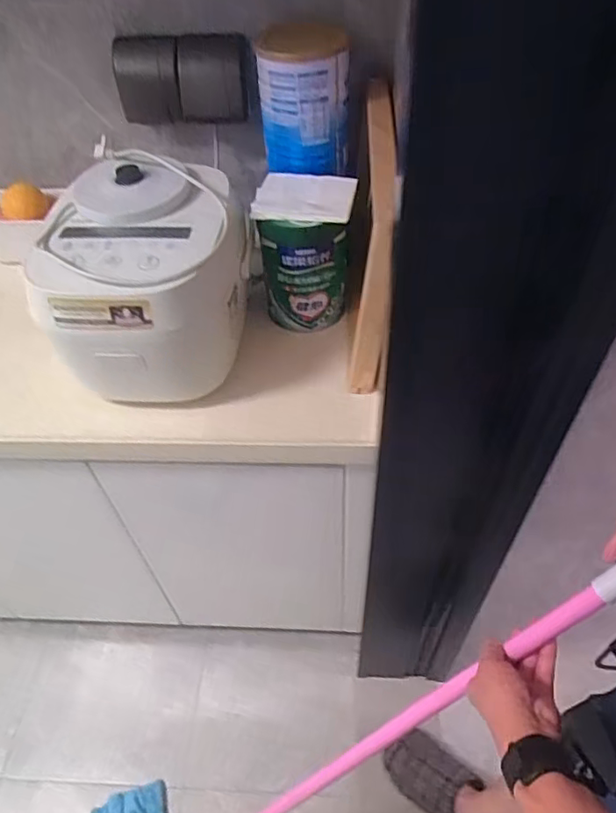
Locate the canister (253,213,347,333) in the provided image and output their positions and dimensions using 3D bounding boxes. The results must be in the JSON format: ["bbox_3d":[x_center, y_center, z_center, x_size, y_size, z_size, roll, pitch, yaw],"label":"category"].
[{"bbox_3d":[-0.009,-0.228,0.841,0.134,0.178,0.136,5,55,1],"label":"canister"}]

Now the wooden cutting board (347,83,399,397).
[{"bbox_3d":[0.084,-0.222,0.773,0.035,0.245,0.311,3,55,-1],"label":"wooden cutting board"}]

